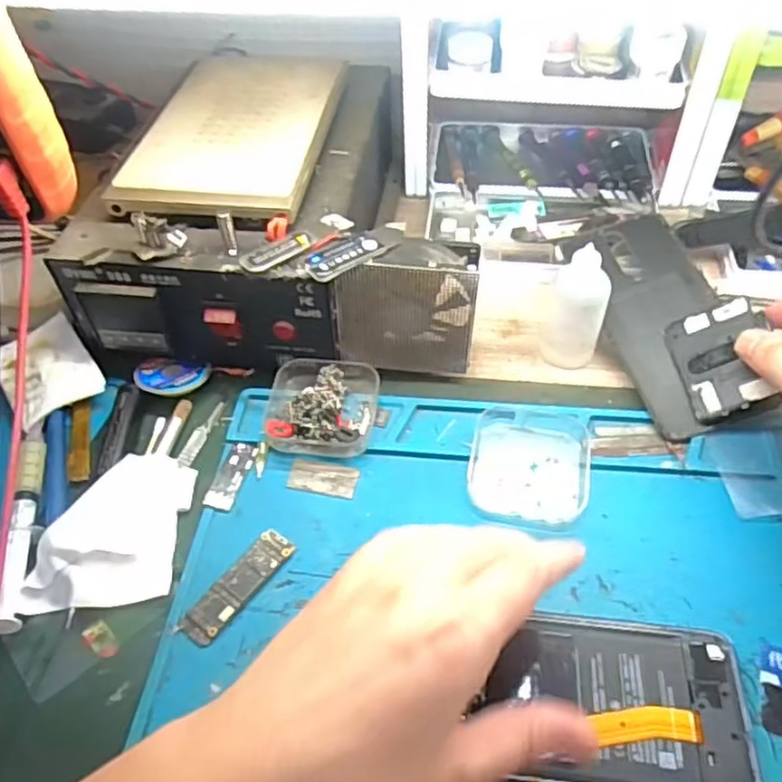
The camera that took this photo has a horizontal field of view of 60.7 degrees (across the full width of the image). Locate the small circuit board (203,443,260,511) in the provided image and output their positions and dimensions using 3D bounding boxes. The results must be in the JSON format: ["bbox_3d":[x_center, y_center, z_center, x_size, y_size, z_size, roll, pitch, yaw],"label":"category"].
[{"bbox_3d":[-0.090,0.046,0.376,0.016,0.004,0.043,13,52,13],"label":"small circuit board"}]

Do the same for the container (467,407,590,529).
[{"bbox_3d":[0.078,0.037,0.371,0.064,0.016,0.074,8,51,9],"label":"container"}]

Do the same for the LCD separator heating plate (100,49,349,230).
[{"bbox_3d":[-0.099,-0.169,0.440,0.112,0.021,0.203,4,50,6],"label":"LCD separator heating plate"}]

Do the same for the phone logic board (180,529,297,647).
[{"bbox_3d":[-0.075,0.096,0.331,0.019,0.005,0.064,29,57,24],"label":"phone logic board"}]

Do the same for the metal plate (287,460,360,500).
[{"bbox_3d":[-0.038,0.048,0.371,0.038,0.004,0.018,8,51,10],"label":"metal plate"}]

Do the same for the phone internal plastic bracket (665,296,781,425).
[{"bbox_3d":[0.192,-0.019,0.385,0.049,0.006,0.068,-22,55,25],"label":"phone internal plastic bracket"}]

